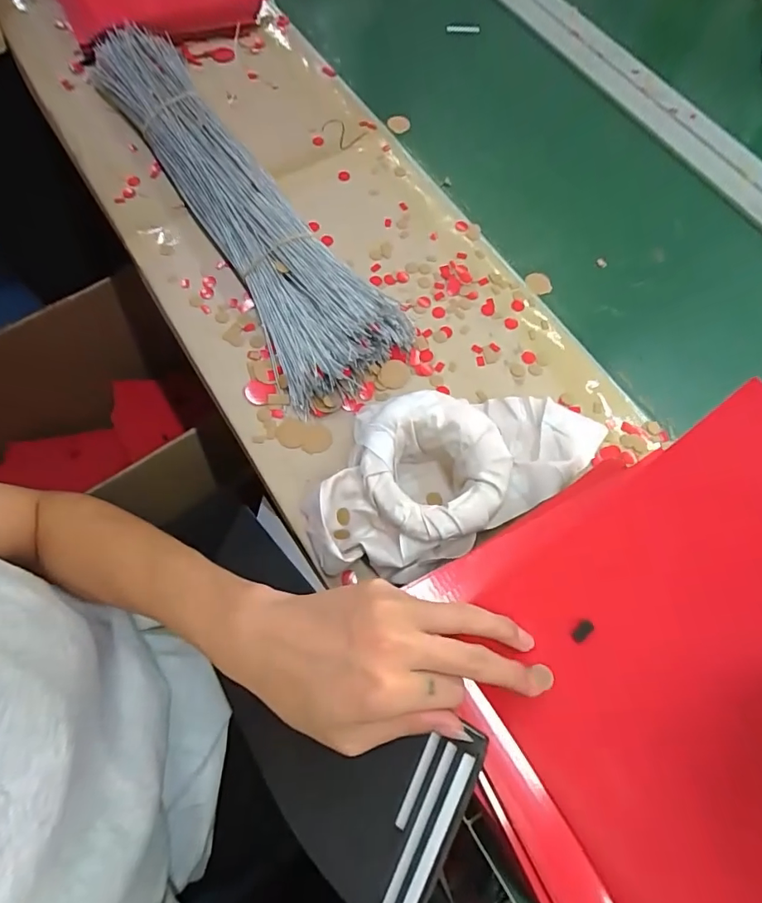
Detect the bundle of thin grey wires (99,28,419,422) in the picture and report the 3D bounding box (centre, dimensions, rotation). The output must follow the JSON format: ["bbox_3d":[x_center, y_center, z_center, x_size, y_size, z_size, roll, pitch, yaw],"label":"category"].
[{"bbox_3d":[-0.165,-0.285,0.529,0.125,0.046,0.550,-30,73,-14],"label":"bundle of thin grey wires"}]

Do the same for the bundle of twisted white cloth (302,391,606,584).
[{"bbox_3d":[0.070,0.009,0.415,0.280,0.066,0.134,-21,71,-11],"label":"bundle of twisted white cloth"}]

